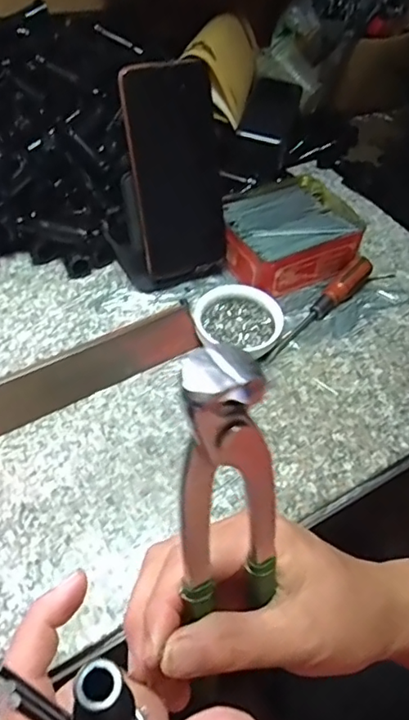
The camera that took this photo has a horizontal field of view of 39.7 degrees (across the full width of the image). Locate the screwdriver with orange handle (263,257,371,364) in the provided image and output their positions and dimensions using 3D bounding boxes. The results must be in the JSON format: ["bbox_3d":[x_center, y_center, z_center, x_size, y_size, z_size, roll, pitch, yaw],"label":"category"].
[{"bbox_3d":[0.101,-0.045,0.500,0.022,0.023,0.147,35,57,22],"label":"screwdriver with orange handle"}]

